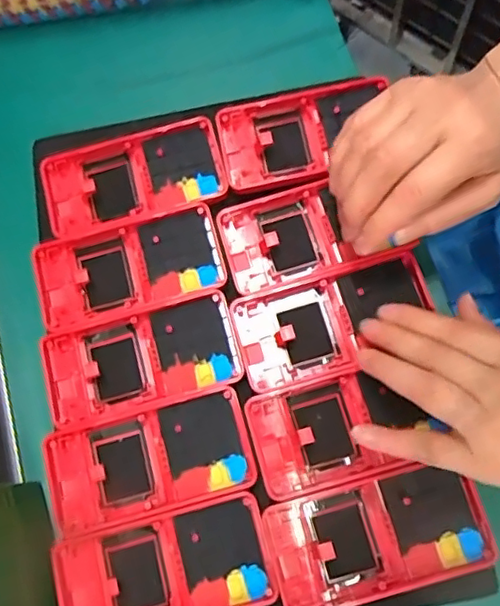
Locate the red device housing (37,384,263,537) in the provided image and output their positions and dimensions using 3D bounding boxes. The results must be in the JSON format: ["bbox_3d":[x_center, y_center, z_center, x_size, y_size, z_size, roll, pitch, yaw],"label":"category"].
[{"bbox_3d":[-0.062,0.095,0.350,0.123,0.011,0.061,-16,76,1],"label":"red device housing"}]

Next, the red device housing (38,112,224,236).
[{"bbox_3d":[-0.081,-0.085,0.403,0.122,0.021,0.063,-17,76,1],"label":"red device housing"}]

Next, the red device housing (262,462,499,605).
[{"bbox_3d":[0.073,0.132,0.330,0.121,0.017,0.062,-16,76,1],"label":"red device housing"}]

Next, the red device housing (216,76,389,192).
[{"bbox_3d":[0.038,-0.116,0.402,0.114,0.019,0.064,-12,79,-2],"label":"red device housing"}]

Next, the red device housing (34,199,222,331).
[{"bbox_3d":[-0.081,-0.023,0.387,0.124,0.022,0.062,-16,76,1],"label":"red device housing"}]

